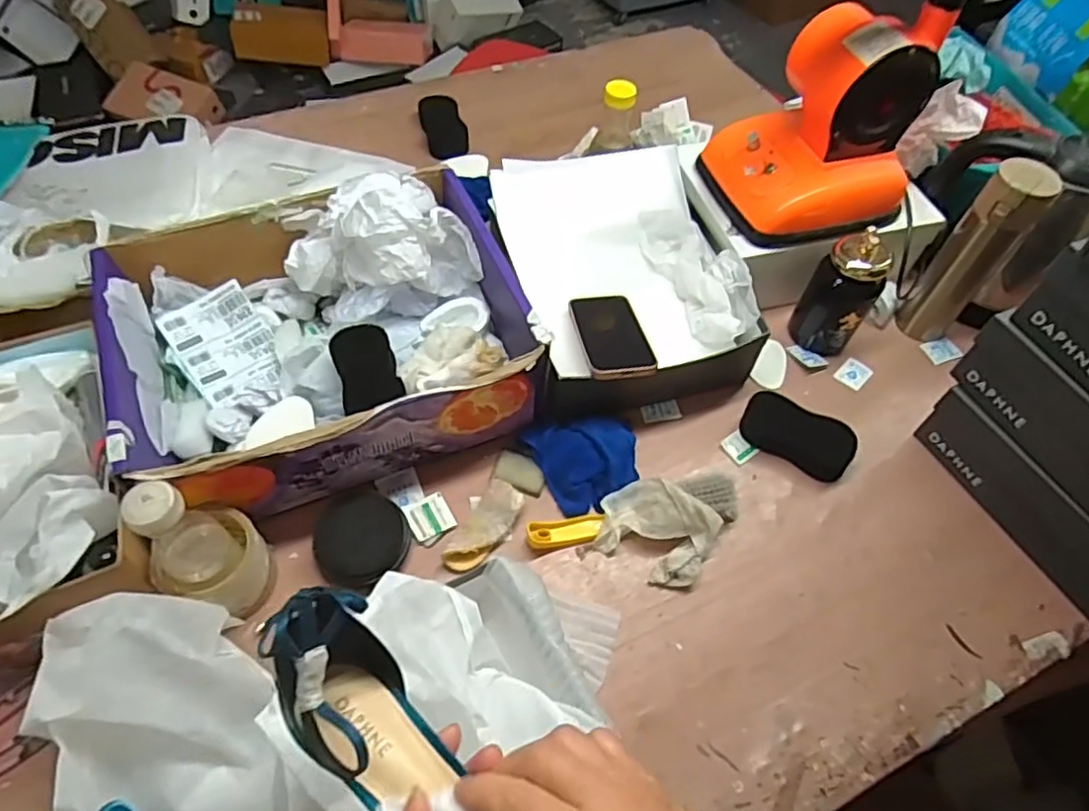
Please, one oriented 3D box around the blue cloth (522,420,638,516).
[{"bbox_3d":[0.047,0.061,0.741,0.120,0.038,0.106,-10,57,-10],"label":"blue cloth"}]

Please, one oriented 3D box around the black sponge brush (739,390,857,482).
[{"bbox_3d":[0.292,0.034,0.776,0.128,0.038,0.063,31,60,17],"label":"black sponge brush"}]

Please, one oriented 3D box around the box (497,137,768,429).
[{"bbox_3d":[0.089,-0.160,0.833,0.262,0.114,0.335,-11,57,-11],"label":"box"}]

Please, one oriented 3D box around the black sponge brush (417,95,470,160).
[{"bbox_3d":[-0.161,-0.447,1.078,0.064,0.033,0.122,-14,58,-12],"label":"black sponge brush"}]

